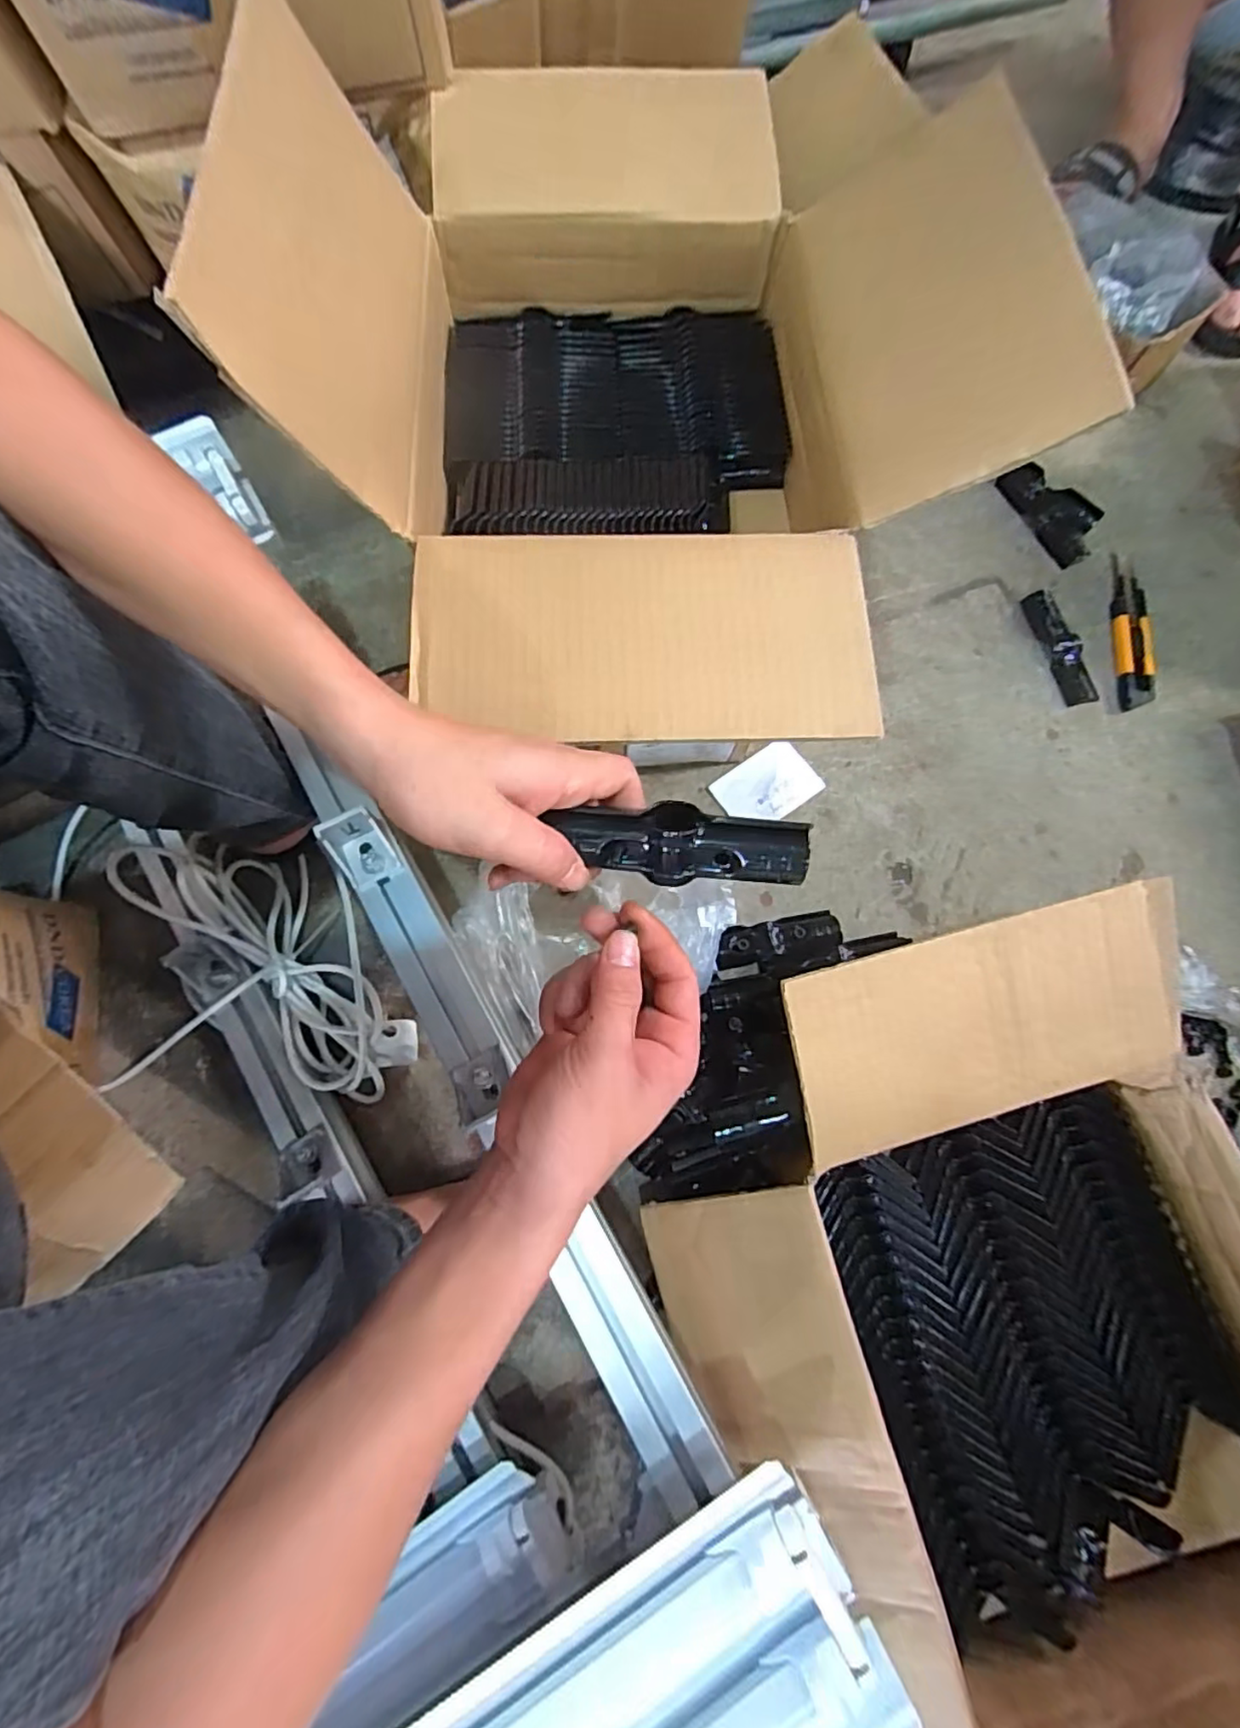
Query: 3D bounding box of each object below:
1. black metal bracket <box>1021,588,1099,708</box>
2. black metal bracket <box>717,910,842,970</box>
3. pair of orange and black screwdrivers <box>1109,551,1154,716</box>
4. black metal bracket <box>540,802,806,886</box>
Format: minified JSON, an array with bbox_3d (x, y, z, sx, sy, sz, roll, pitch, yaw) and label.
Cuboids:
[{"bbox_3d":[0.459,-0.226,0.669,0.034,0.011,0.130,-13,74,-3],"label":"black metal bracket"},{"bbox_3d":[0.142,0.071,0.579,0.111,0.027,0.039,-10,74,-2],"label":"black metal bracket"},{"bbox_3d":[0.529,-0.245,0.667,0.034,0.023,0.177,6,74,2],"label":"pair of orange and black screwdrivers"},{"bbox_3d":[0.030,-0.010,0.313,0.120,0.023,0.034,6,74,3],"label":"black metal bracket"}]

